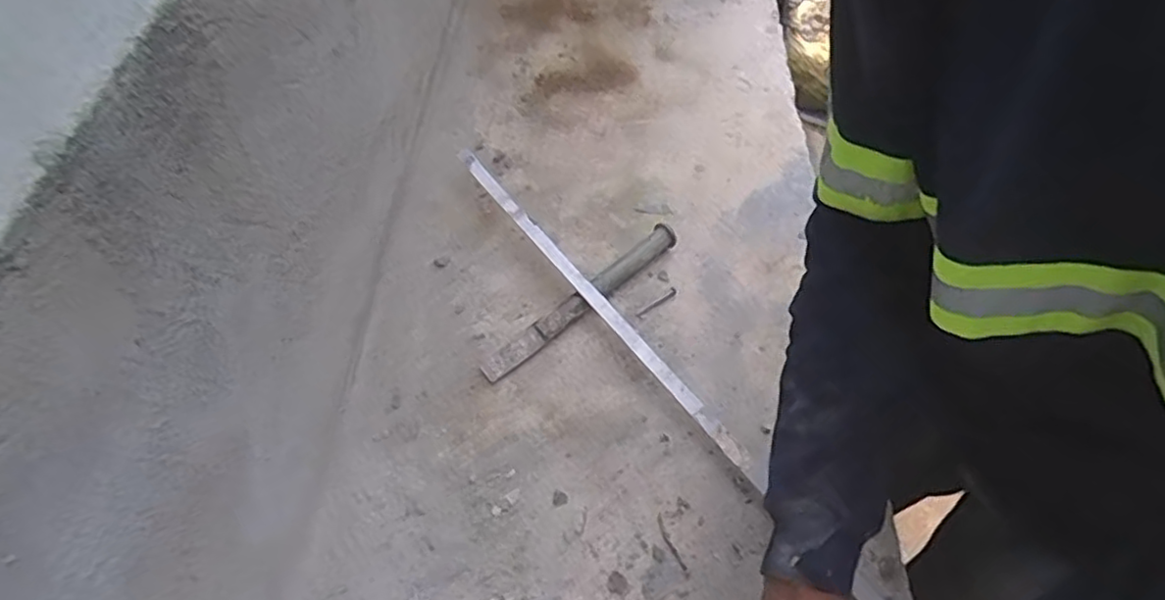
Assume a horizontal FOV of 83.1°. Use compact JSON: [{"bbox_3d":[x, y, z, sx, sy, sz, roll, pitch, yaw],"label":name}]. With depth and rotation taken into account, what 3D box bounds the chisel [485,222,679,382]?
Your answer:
[{"bbox_3d":[0.002,-0.002,0.642,0.240,0.022,0.026,-38,65,-25],"label":"chisel"}]

